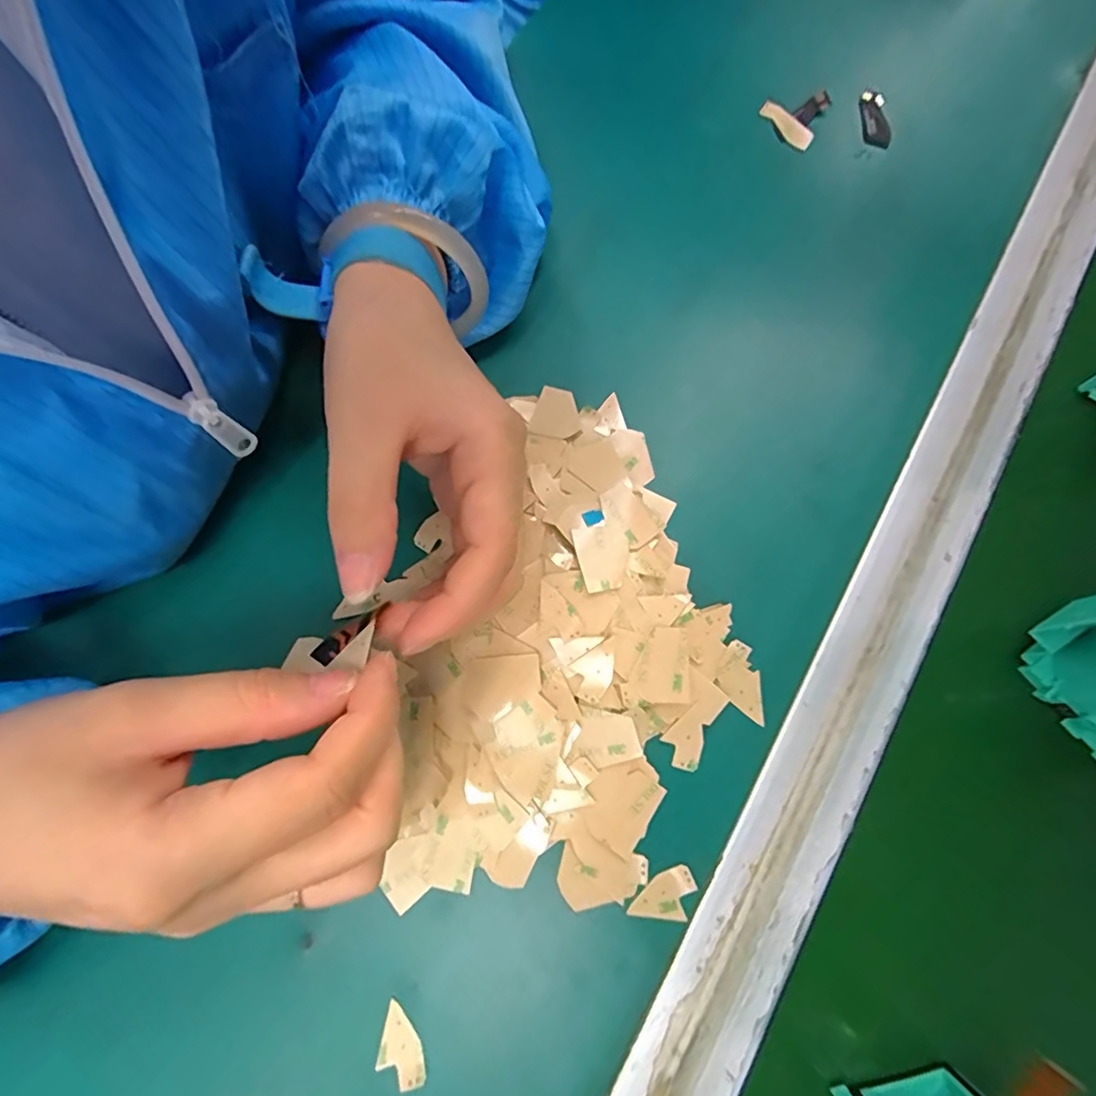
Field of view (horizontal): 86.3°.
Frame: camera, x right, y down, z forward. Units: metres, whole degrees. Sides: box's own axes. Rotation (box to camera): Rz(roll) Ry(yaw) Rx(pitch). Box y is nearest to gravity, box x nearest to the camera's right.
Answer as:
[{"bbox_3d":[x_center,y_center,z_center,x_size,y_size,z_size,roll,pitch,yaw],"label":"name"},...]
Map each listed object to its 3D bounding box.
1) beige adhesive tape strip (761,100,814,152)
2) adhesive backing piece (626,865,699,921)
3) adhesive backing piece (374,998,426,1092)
[{"bbox_3d":[0.132,-0.237,0.327,0.006,0.012,0.038,-34,77,-9],"label":"beige adhesive tape strip"},{"bbox_3d":[0.044,0.130,0.216,0.017,0.004,0.026,44,79,11],"label":"adhesive backing piece"},{"bbox_3d":[-0.053,0.178,0.207,0.016,0.004,0.025,-38,71,-11],"label":"adhesive backing piece"}]

